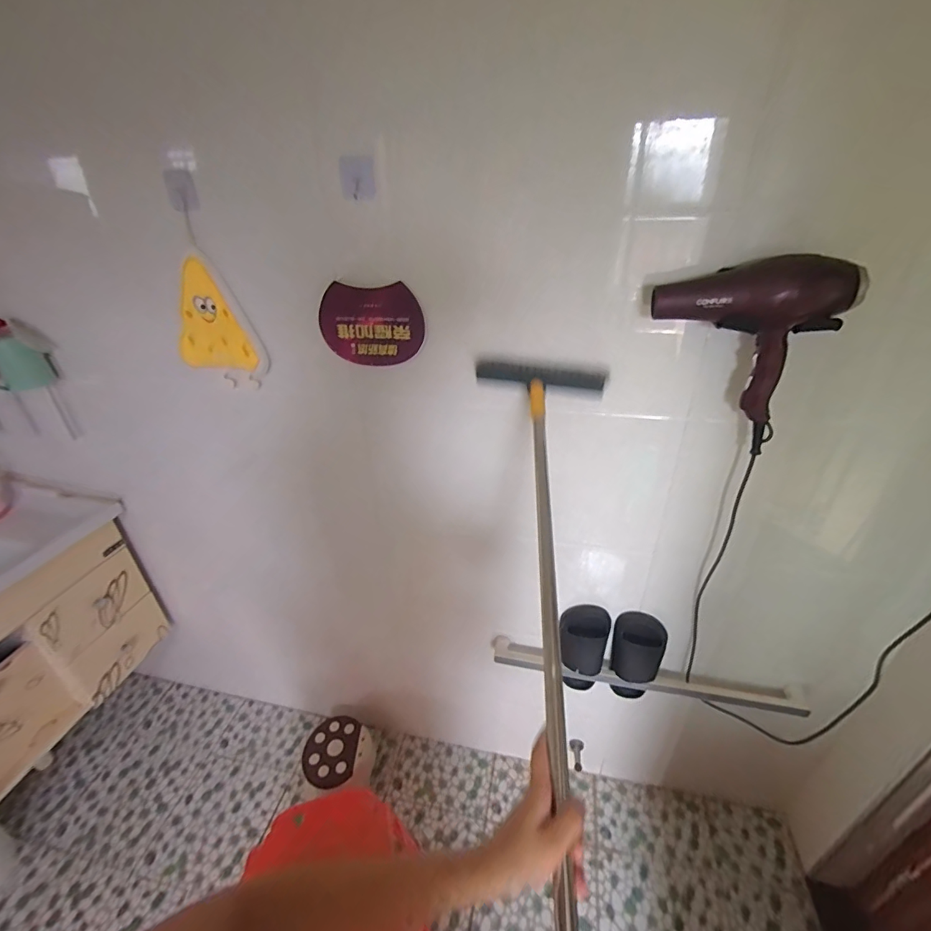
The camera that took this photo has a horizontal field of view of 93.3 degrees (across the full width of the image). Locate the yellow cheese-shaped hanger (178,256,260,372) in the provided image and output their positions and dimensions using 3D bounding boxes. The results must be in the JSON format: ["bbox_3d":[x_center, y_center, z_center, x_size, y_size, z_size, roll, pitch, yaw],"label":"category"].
[{"bbox_3d":[-0.463,-0.265,0.837,0.154,0.196,0.038,17,31,-13],"label":"yellow cheese-shaped hanger"}]

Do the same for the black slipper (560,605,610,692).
[{"bbox_3d":[0.272,0.440,1.025,0.108,0.235,0.084,3,31,8],"label":"black slipper"}]

